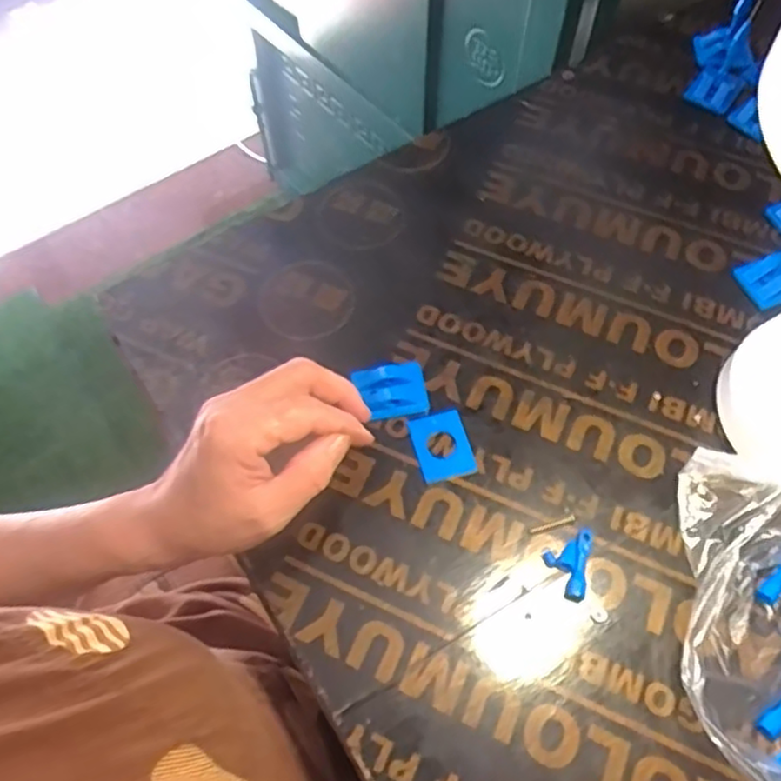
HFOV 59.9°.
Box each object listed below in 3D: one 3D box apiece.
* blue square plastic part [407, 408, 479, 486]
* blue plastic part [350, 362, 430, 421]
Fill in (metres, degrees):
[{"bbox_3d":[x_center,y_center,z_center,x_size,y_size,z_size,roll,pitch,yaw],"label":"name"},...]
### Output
[{"bbox_3d":[0.031,0.034,0.407,0.034,0.004,0.043,-15,63,-8],"label":"blue square plastic part"},{"bbox_3d":[0.001,-0.001,0.417,0.042,0.012,0.036,-9,62,-5],"label":"blue plastic part"}]

